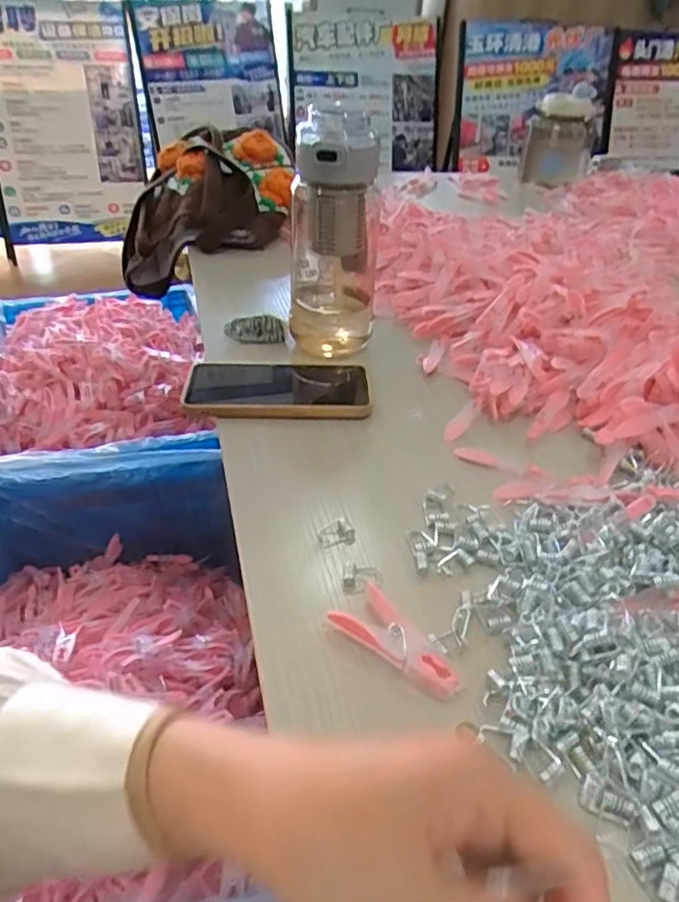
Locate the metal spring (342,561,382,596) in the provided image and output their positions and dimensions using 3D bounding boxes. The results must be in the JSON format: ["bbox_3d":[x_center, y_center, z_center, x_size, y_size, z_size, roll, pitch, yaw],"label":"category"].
[{"bbox_3d":[0.014,0.078,0.391,0.024,0.012,0.020,0,37,-1],"label":"metal spring"}]

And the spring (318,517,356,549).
[{"bbox_3d":[-0.001,0.054,0.421,0.022,0.010,0.016,-9,38,-13],"label":"spring"}]

